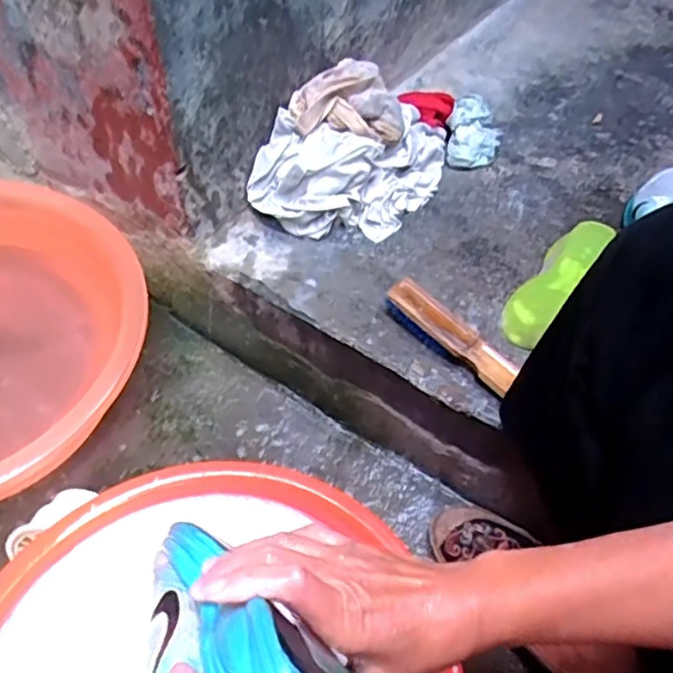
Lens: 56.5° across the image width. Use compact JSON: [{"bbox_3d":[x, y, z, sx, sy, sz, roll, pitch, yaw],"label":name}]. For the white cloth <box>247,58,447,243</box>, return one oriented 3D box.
[{"bbox_3d":[0.034,-0.262,0.842,0.189,0.130,0.276,26,54,17],"label":"white cloth"}]

